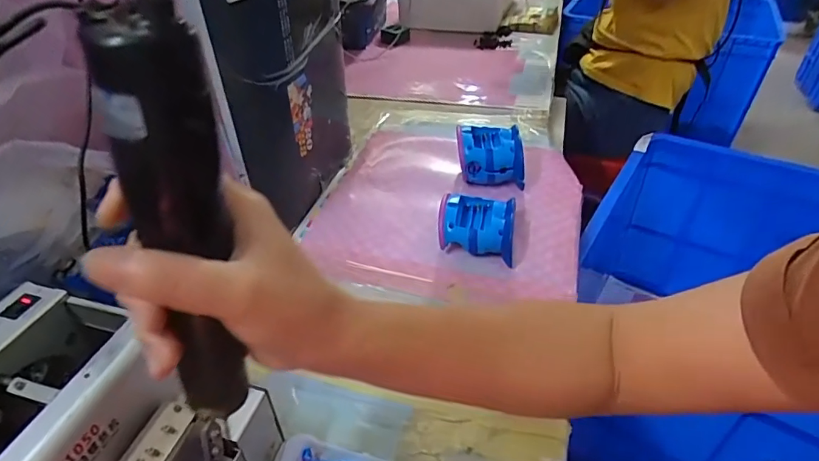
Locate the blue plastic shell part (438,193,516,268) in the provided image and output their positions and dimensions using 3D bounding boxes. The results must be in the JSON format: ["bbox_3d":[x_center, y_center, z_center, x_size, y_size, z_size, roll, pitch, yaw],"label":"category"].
[{"bbox_3d":[0.078,-0.006,0.544,0.087,0.041,0.074,9,42,14],"label":"blue plastic shell part"}]

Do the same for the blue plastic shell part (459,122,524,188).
[{"bbox_3d":[0.108,-0.096,0.642,0.089,0.068,0.071,4,41,8],"label":"blue plastic shell part"}]

